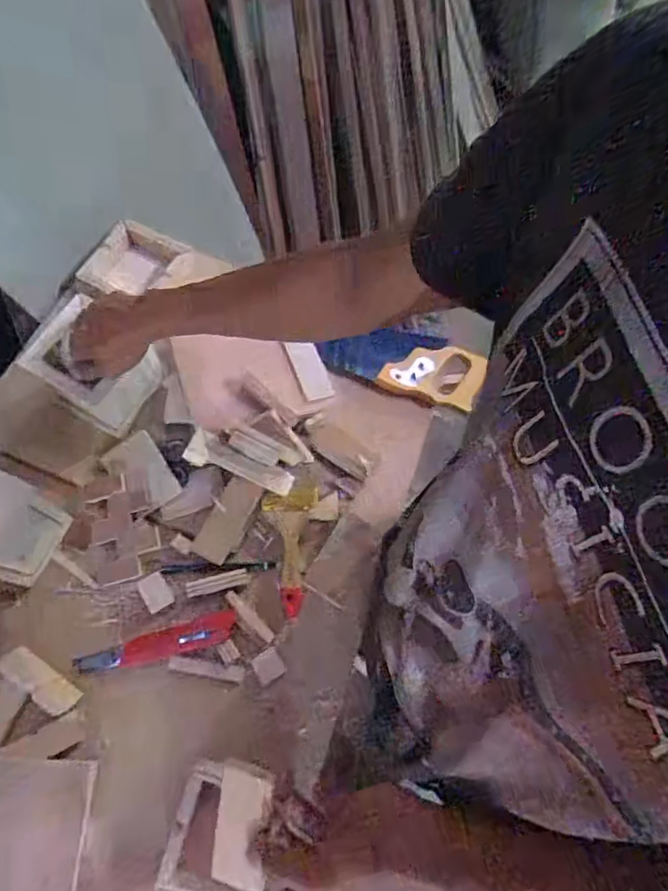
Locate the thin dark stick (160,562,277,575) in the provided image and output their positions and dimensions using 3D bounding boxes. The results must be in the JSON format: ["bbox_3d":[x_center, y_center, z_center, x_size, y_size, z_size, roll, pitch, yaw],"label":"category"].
[{"bbox_3d":[-0.139,0.148,0.660,0.135,0.009,0.011,-2,69,-3],"label":"thin dark stick"}]

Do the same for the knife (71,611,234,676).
[{"bbox_3d":[-0.198,0.223,0.613,0.176,0.011,0.032,-14,70,-7],"label":"knife"}]

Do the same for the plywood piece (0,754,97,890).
[{"bbox_3d":[-0.306,0.392,0.541,0.112,0.008,0.145,2,68,-1],"label":"plywood piece"}]

